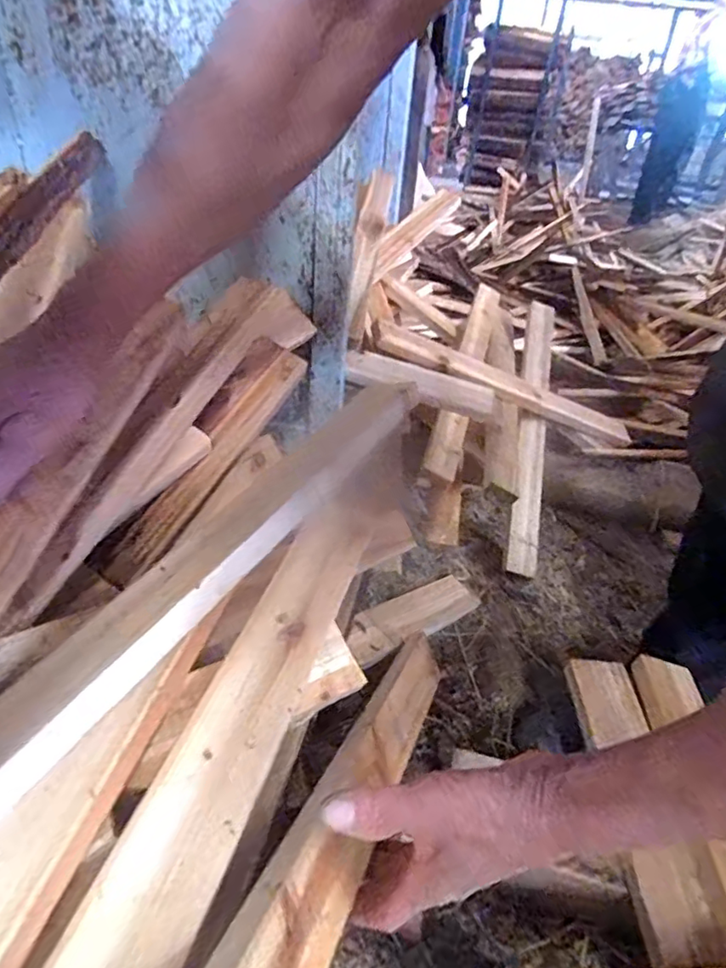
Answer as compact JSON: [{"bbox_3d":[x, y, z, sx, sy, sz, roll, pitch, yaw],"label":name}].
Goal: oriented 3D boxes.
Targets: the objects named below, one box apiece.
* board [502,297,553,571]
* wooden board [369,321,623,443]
[{"bbox_3d":[0.250,-0.083,0.853,0.041,0.028,0.452,10,67,5],"label":"board"},{"bbox_3d":[0.213,-0.136,0.819,0.461,0.033,0.050,15,26,-27],"label":"wooden board"}]

